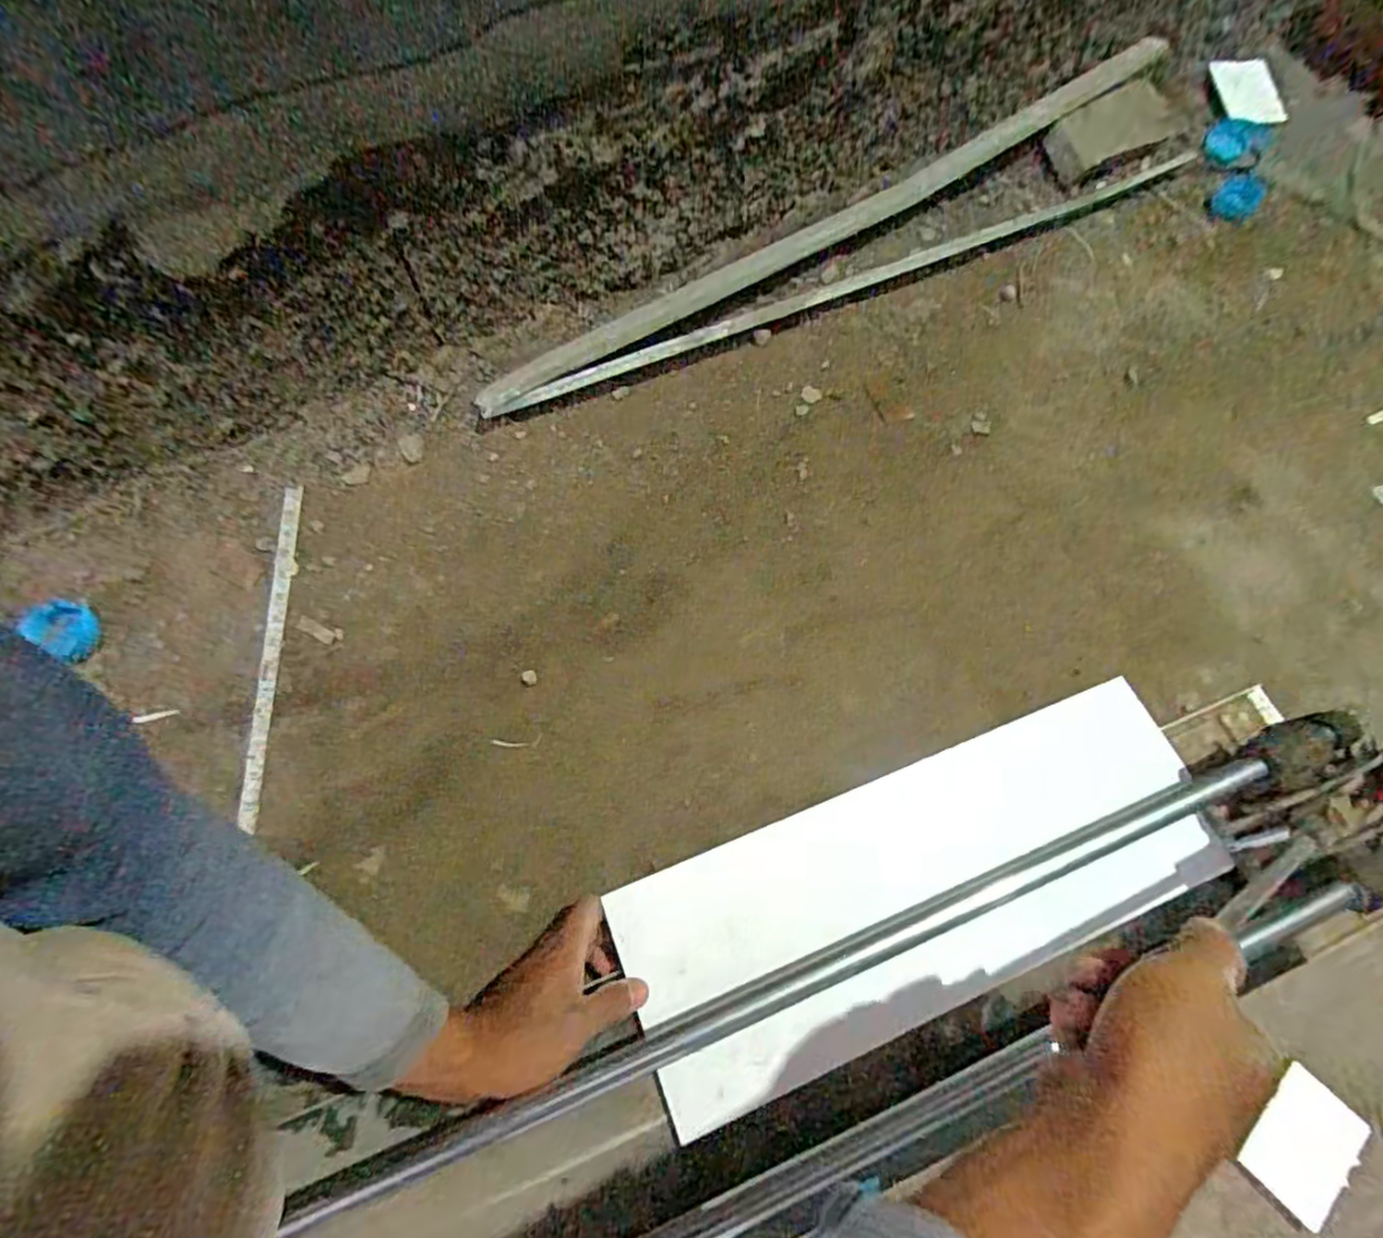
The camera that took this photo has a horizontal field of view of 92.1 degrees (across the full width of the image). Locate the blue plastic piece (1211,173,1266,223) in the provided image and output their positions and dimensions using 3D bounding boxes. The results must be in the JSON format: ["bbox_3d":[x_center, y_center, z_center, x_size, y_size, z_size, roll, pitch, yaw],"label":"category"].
[{"bbox_3d":[0.779,-0.600,0.950,0.055,0.018,0.099,42,71,14],"label":"blue plastic piece"}]

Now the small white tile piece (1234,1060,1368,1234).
[{"bbox_3d":[0.472,0.406,0.517,0.065,0.017,0.094,43,72,15],"label":"small white tile piece"}]

